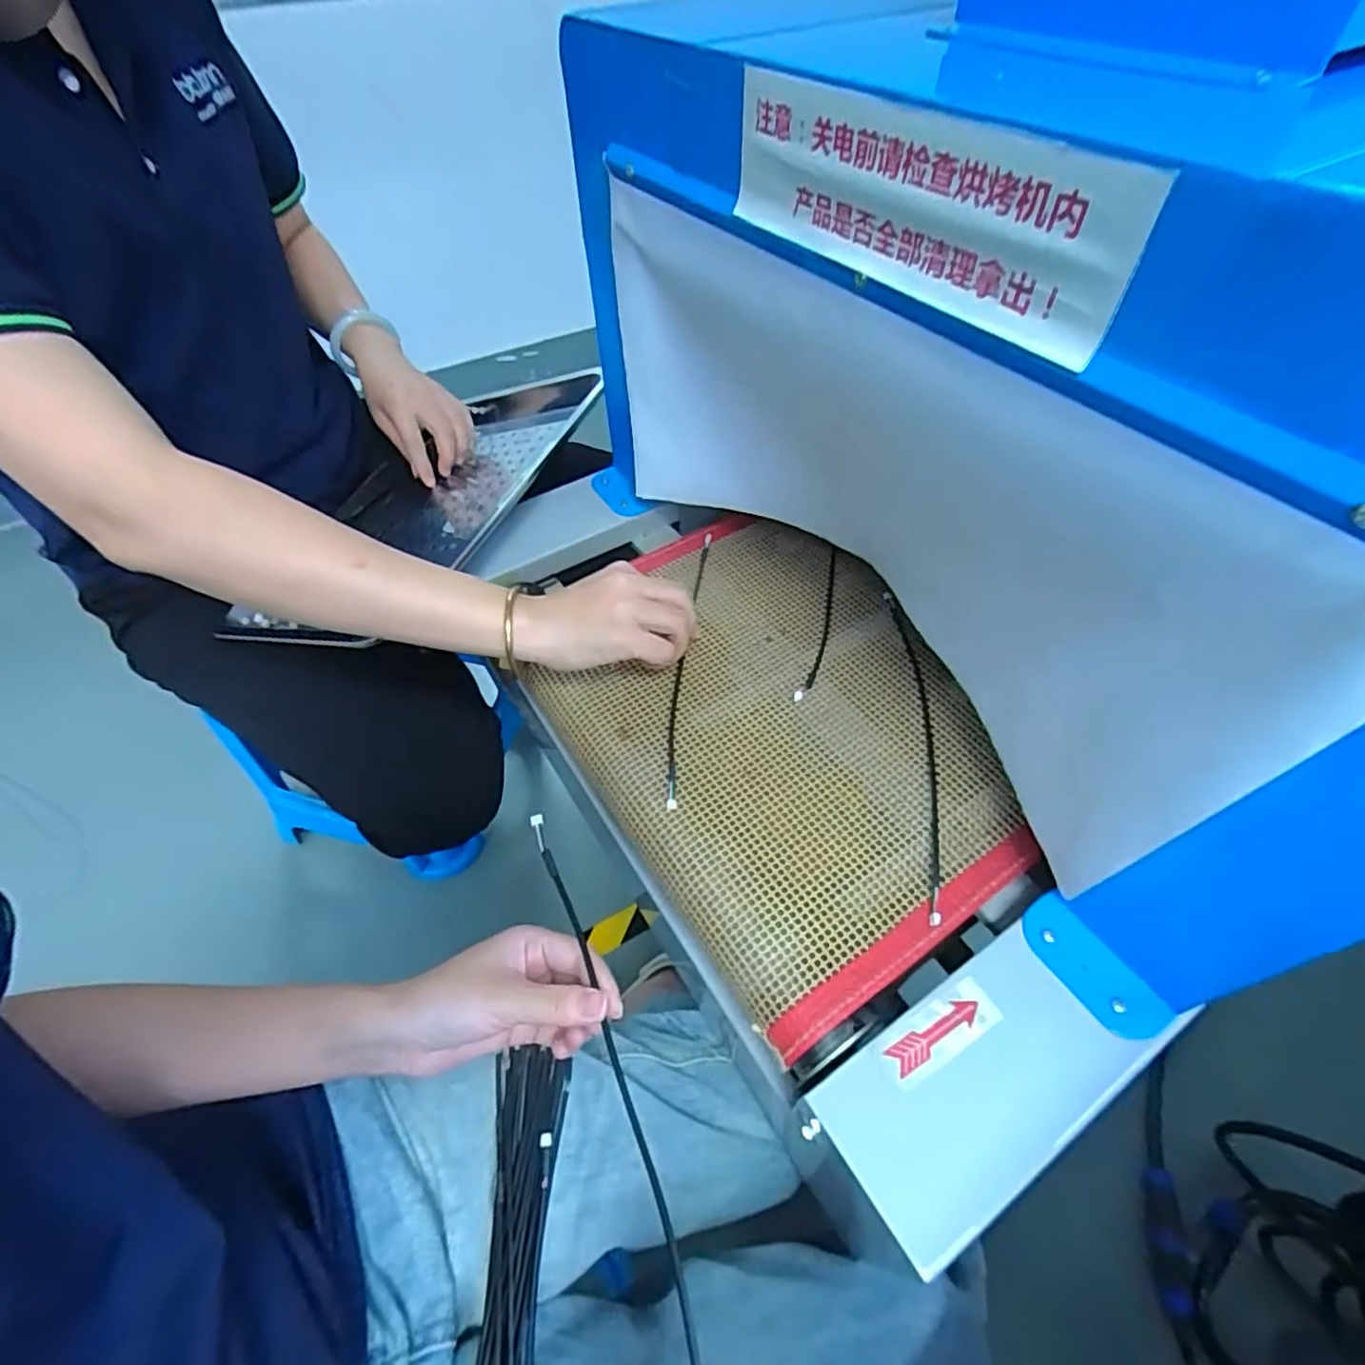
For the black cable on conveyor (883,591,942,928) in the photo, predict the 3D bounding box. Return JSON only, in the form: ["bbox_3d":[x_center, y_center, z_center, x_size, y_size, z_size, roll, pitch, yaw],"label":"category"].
[{"bbox_3d":[0.173,0.037,0.479,0.028,0.010,0.278,2,52,4],"label":"black cable on conveyor"}]

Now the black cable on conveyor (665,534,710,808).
[{"bbox_3d":[0.004,-0.023,0.530,0.014,0.014,0.276,4,52,6],"label":"black cable on conveyor"}]

